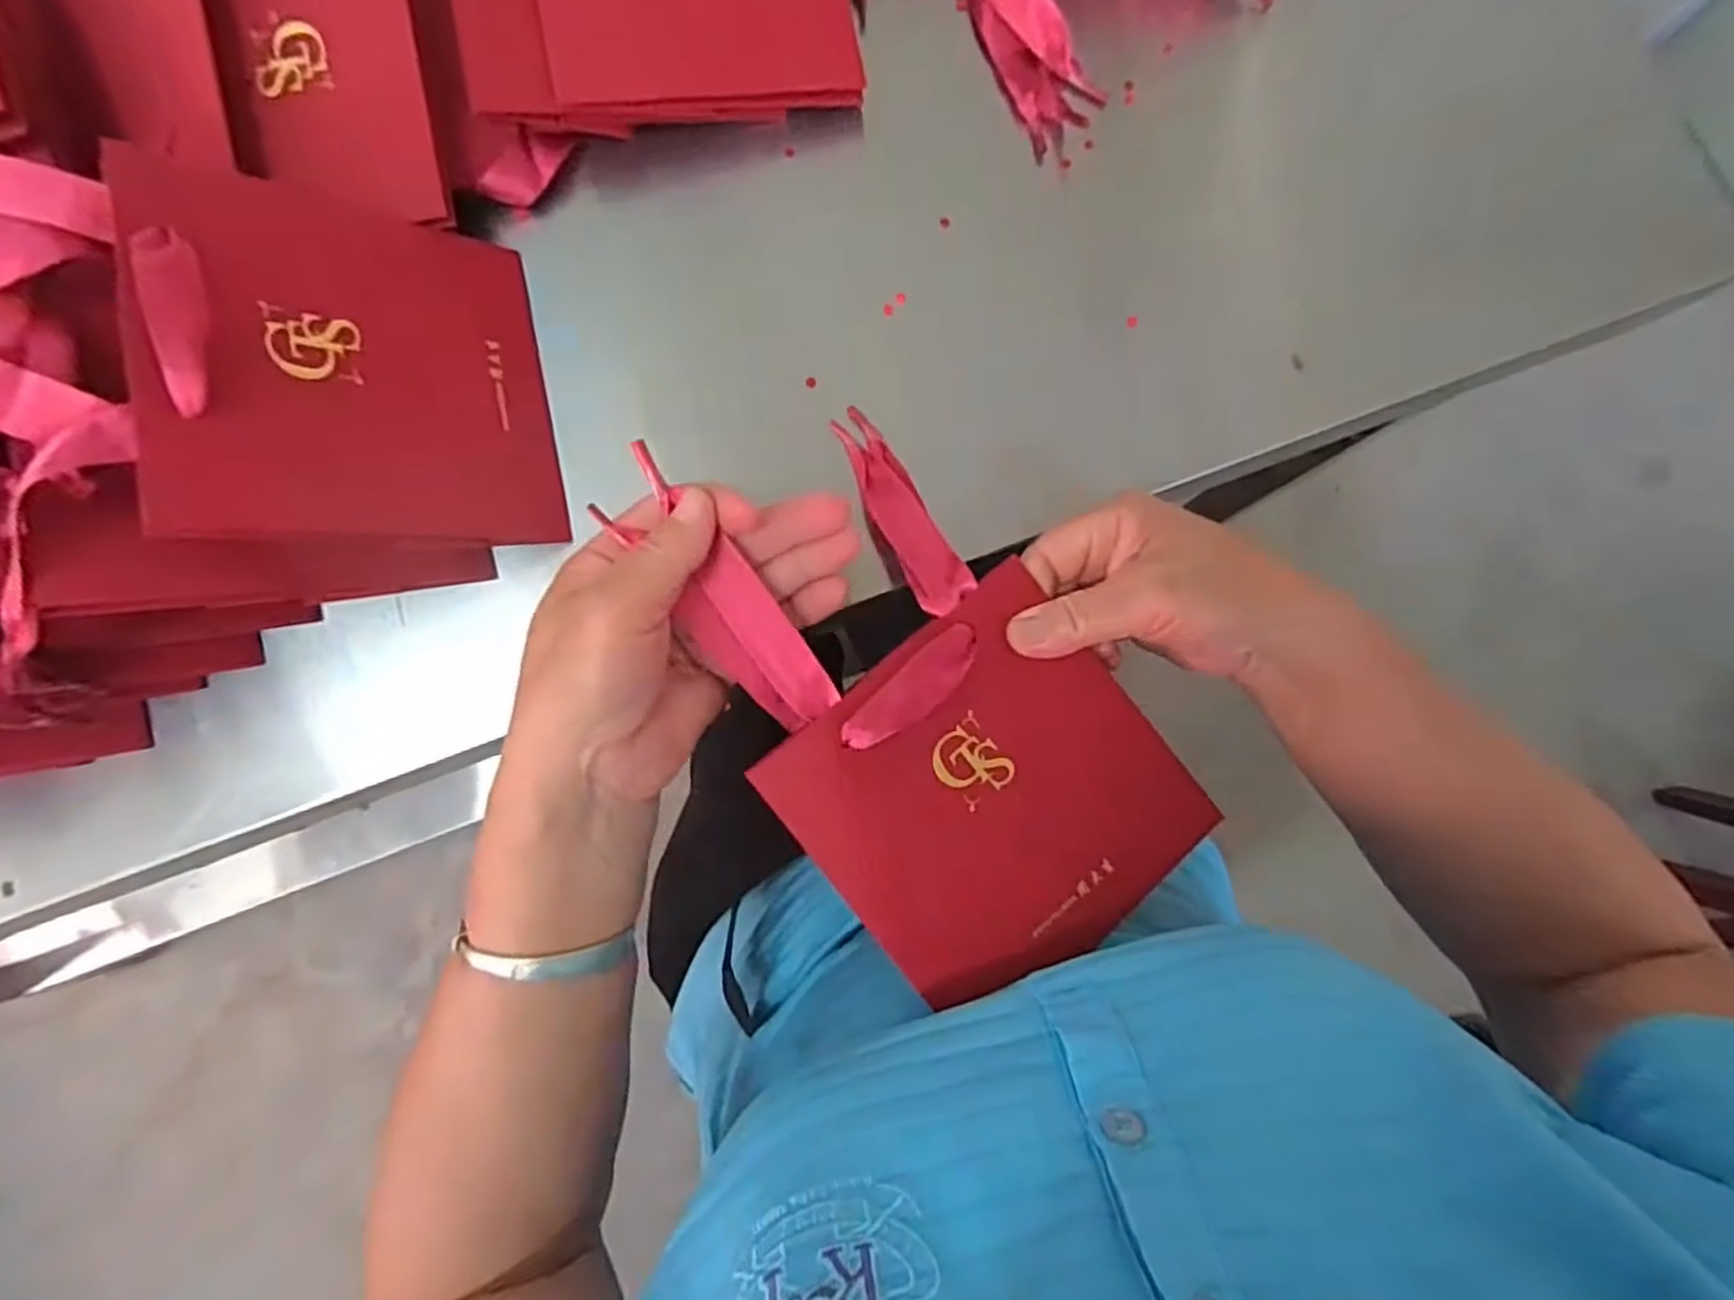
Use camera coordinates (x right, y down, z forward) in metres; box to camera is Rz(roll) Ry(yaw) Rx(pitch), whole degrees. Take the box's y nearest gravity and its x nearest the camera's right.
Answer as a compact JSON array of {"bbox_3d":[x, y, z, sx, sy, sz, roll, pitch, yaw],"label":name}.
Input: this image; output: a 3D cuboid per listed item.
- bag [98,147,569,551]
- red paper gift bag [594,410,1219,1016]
[{"bbox_3d":[-0.193,-0.111,0.306,0.014,0.137,0.138,-15,84,41],"label":"bag"},{"bbox_3d":[0.020,0.018,0.308,0.136,0.055,0.232,-38,85,-6],"label":"red paper gift bag"}]

